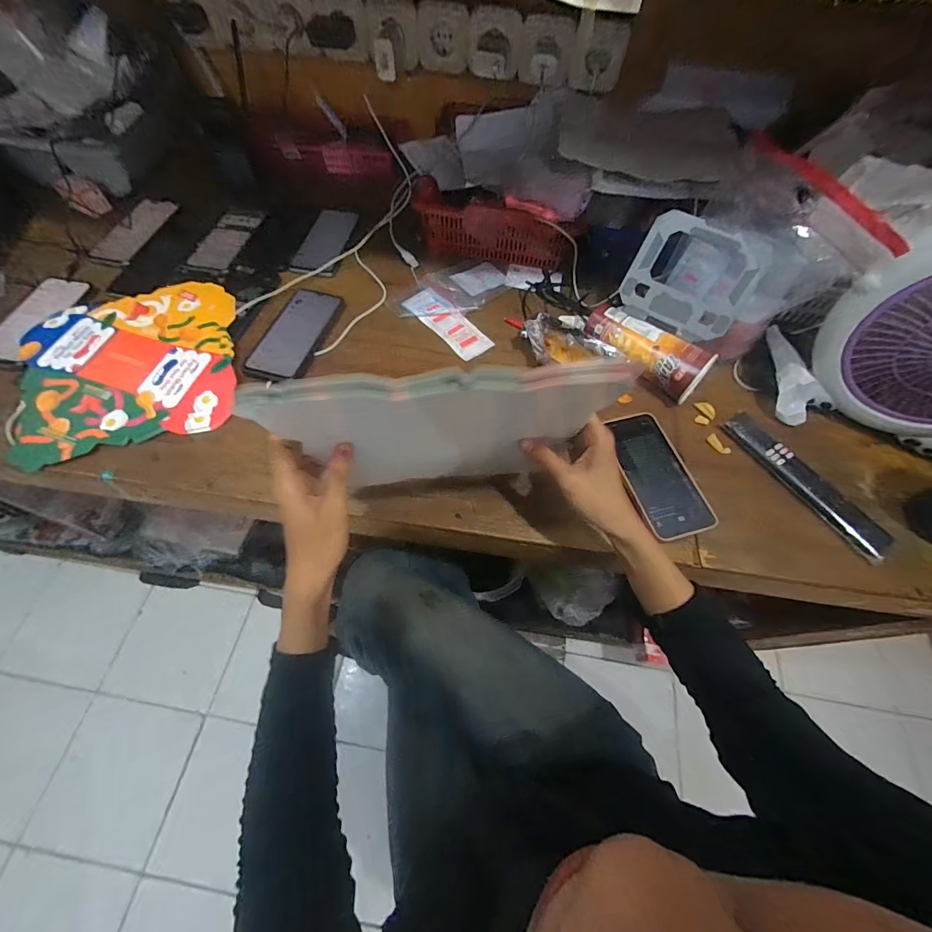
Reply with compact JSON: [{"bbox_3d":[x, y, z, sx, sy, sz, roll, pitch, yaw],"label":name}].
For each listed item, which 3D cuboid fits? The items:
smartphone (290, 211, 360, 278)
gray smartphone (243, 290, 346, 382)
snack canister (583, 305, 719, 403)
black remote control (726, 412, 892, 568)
[{"bbox_3d":[-0.235,-0.378,0.664,0.075,0.012,0.155,10,61,3],"label":"smartphone"},{"bbox_3d":[-0.240,-0.189,0.569,0.075,0.012,0.172,14,62,5],"label":"gray smartphone"},{"bbox_3d":[0.241,-0.161,0.542,0.063,0.061,0.170,-35,68,-19],"label":"snack canister"},{"bbox_3d":[0.409,0.016,0.482,0.039,0.021,0.210,-29,66,-17],"label":"black remote control"}]

